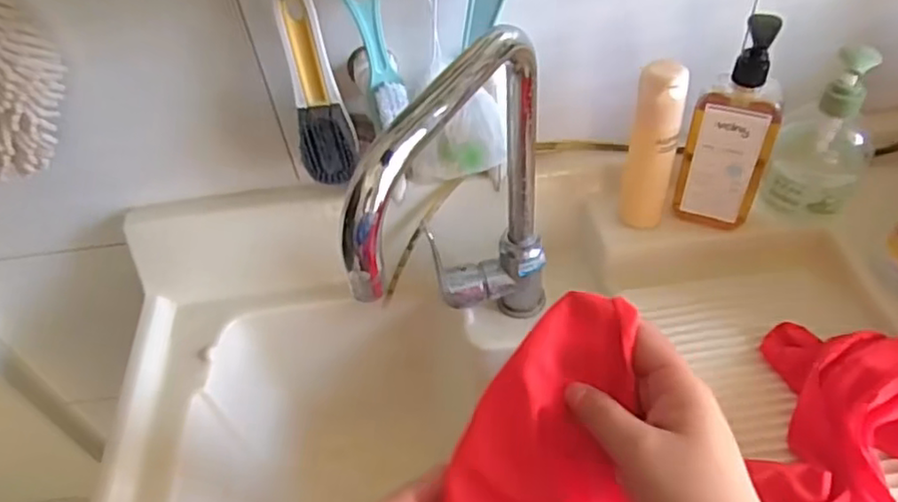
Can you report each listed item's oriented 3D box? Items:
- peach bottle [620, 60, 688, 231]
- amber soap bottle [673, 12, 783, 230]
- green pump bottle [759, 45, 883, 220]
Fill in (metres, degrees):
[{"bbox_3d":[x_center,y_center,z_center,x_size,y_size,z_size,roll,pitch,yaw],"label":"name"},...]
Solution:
[{"bbox_3d":[0.183,-0.082,0.588,0.042,0.175,0.036,11,51,16],"label":"peach bottle"},{"bbox_3d":[0.247,-0.106,0.568,0.068,0.210,0.041,13,51,18],"label":"amber soap bottle"},{"bbox_3d":[0.333,-0.096,0.570,0.070,0.151,0.062,25,56,26],"label":"green pump bottle"}]

